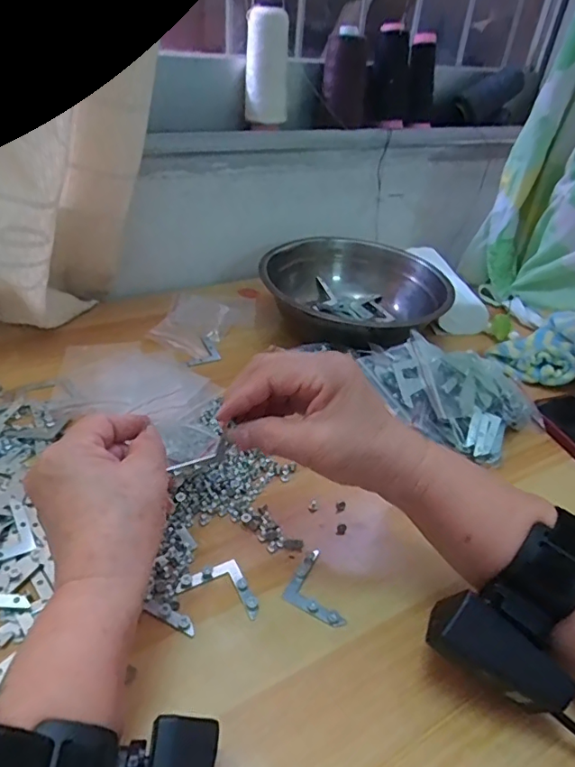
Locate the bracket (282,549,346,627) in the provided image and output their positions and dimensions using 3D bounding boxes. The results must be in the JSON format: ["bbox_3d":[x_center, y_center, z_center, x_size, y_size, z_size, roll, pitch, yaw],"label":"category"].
[{"bbox_3d":[0.024,0.132,0.335,0.040,0.004,0.042,21,39,19],"label":"bracket"}]

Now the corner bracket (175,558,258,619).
[{"bbox_3d":[-0.041,0.128,0.332,0.053,0.004,0.032,14,38,10],"label":"corner bracket"}]

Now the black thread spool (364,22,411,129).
[{"bbox_3d":[0.138,-0.413,0.692,0.052,0.113,0.040,12,39,10],"label":"black thread spool"}]

